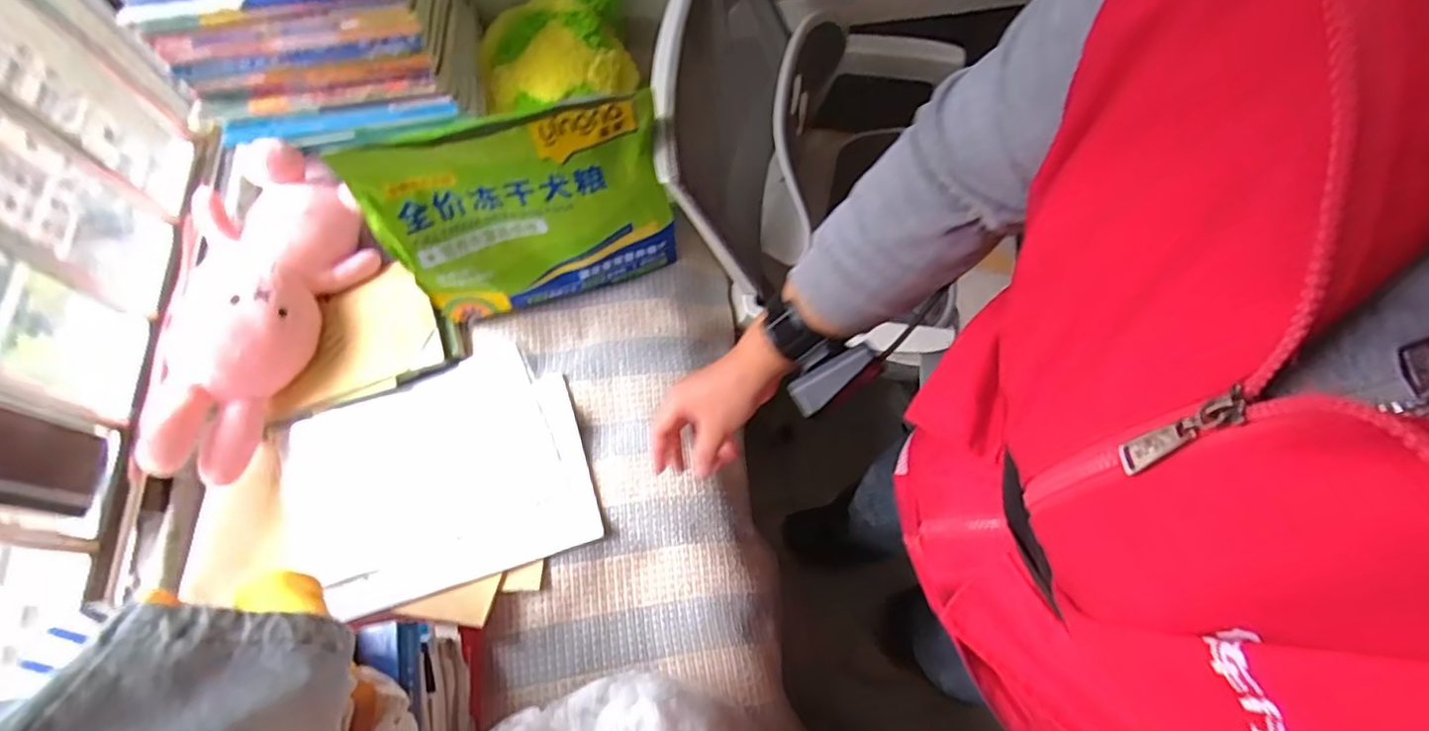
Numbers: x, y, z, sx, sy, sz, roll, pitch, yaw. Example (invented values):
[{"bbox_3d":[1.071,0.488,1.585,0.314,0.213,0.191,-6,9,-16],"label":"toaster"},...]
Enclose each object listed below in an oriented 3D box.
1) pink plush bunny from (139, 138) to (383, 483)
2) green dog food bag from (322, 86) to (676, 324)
[{"bbox_3d":[-0.520,-0.092,0.753,0.157,0.096,0.416,-8,67,-1],"label":"pink plush bunny"},{"bbox_3d":[-0.201,-0.160,0.713,0.305,0.258,0.068,-17,68,-5],"label":"green dog food bag"}]

